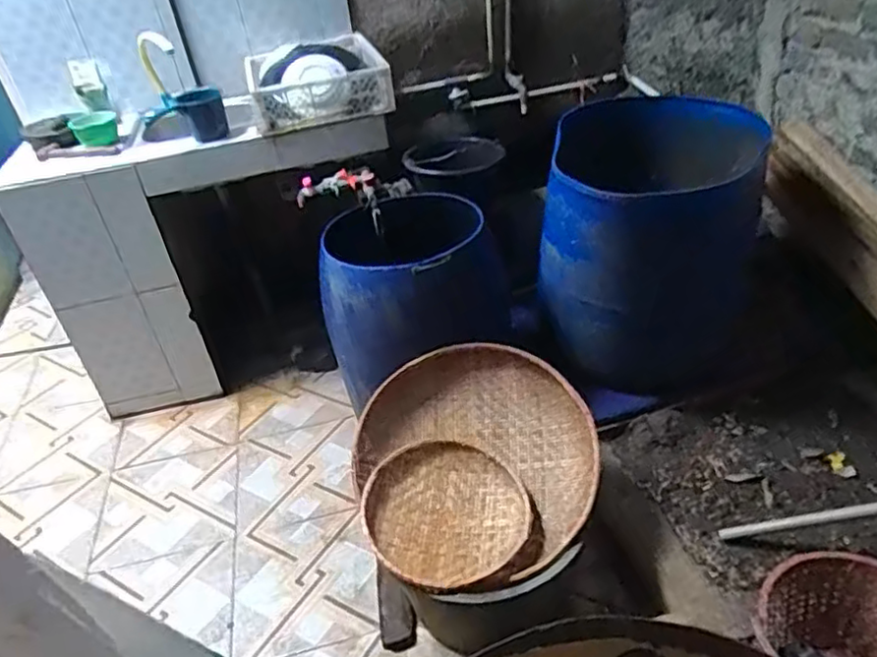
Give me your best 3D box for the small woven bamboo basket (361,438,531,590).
[{"bbox_3d":[0.017,0.406,1.483,0.352,0.085,0.345,-5,36,4],"label":"small woven bamboo basket"}]

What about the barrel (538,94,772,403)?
[{"bbox_3d":[0.569,-0.230,1.820,0.543,0.621,0.554,6,38,18],"label":"barrel"}]

